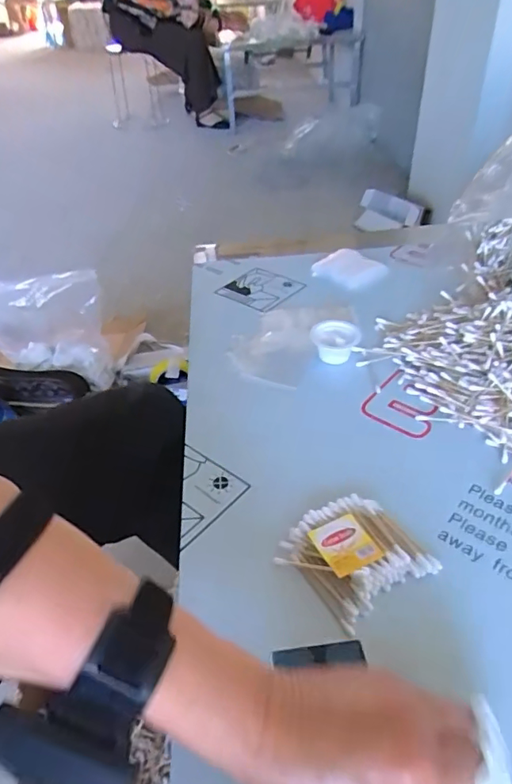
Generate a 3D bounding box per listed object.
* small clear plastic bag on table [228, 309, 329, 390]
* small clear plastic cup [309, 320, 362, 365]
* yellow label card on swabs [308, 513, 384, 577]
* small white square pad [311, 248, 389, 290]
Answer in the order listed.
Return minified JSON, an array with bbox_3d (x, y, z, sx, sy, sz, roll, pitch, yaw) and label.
[{"bbox_3d":[0.026,-0.061,0.610,0.091,0.013,0.137,13,42,19],"label":"small clear plastic bag on table"},{"bbox_3d":[0.089,-0.057,0.582,0.049,0.024,0.050,-2,40,2],"label":"small clear plastic cup"},{"bbox_3d":[0.067,0.112,0.382,0.039,0.004,0.043,-20,42,-19],"label":"yellow label card on swabs"},{"bbox_3d":[0.131,-0.175,0.733,0.079,0.011,0.080,-32,47,-30],"label":"small white square pad"}]

